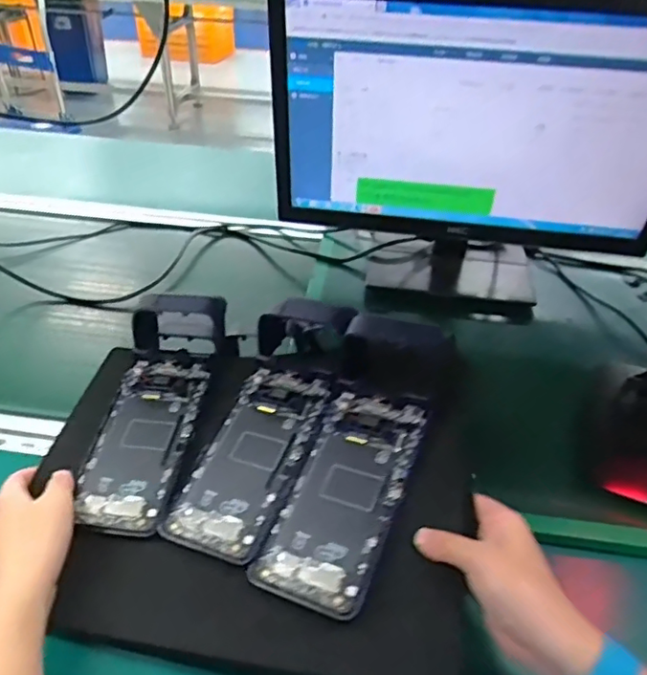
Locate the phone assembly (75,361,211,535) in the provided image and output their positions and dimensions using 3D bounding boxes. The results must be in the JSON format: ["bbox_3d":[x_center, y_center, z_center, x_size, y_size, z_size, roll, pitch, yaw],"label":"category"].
[{"bbox_3d":[-0.150,0.082,0.475,0.080,0.005,0.156,3,49,9],"label":"phone assembly"}]

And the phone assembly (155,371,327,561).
[{"bbox_3d":[-0.055,0.089,0.447,0.087,0.006,0.155,9,51,25],"label":"phone assembly"}]

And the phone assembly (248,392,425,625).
[{"bbox_3d":[0.016,0.107,0.408,0.076,0.006,0.159,11,54,26],"label":"phone assembly"}]

